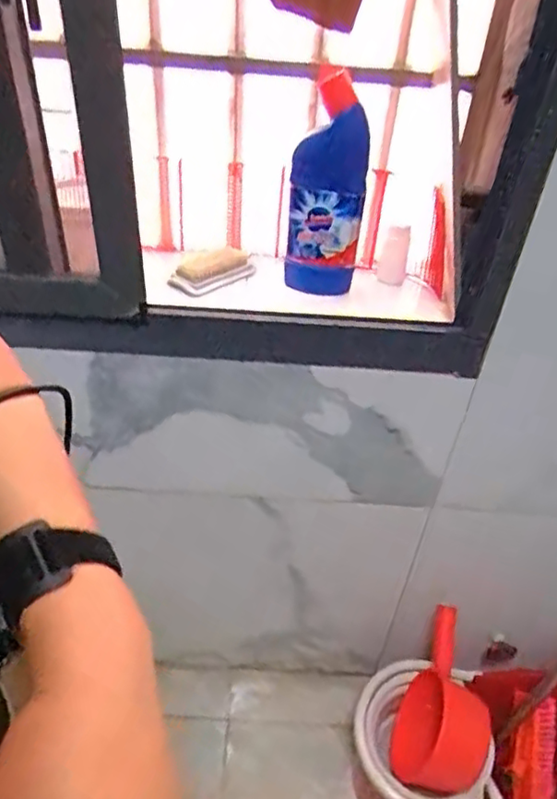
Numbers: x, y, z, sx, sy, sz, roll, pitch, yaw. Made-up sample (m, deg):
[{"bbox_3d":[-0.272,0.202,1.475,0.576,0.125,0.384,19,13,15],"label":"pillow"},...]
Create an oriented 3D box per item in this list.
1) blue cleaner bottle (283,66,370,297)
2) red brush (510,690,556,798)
[{"bbox_3d":[0.067,-0.269,0.840,0.101,0.253,0.089,8,42,4],"label":"blue cleaner bottle"},{"bbox_3d":[0.433,0.591,1.092,0.073,0.072,0.182,10,59,10],"label":"red brush"}]

